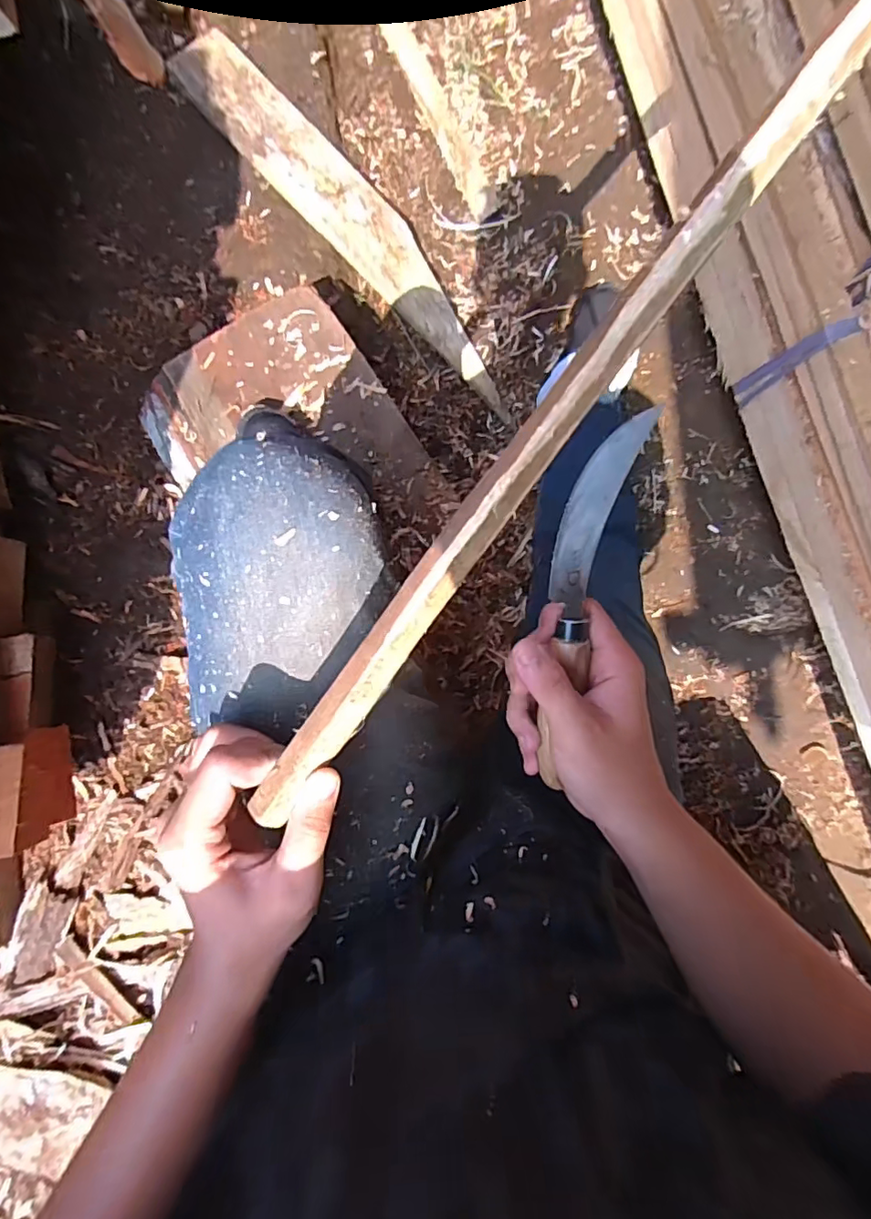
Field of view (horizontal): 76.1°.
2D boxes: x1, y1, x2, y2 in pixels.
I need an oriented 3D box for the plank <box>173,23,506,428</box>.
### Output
[{"bbox_3d":[-0.123,-0.631,0.912,0.704,0.029,0.121,43,80,-9],"label":"plank"}]

